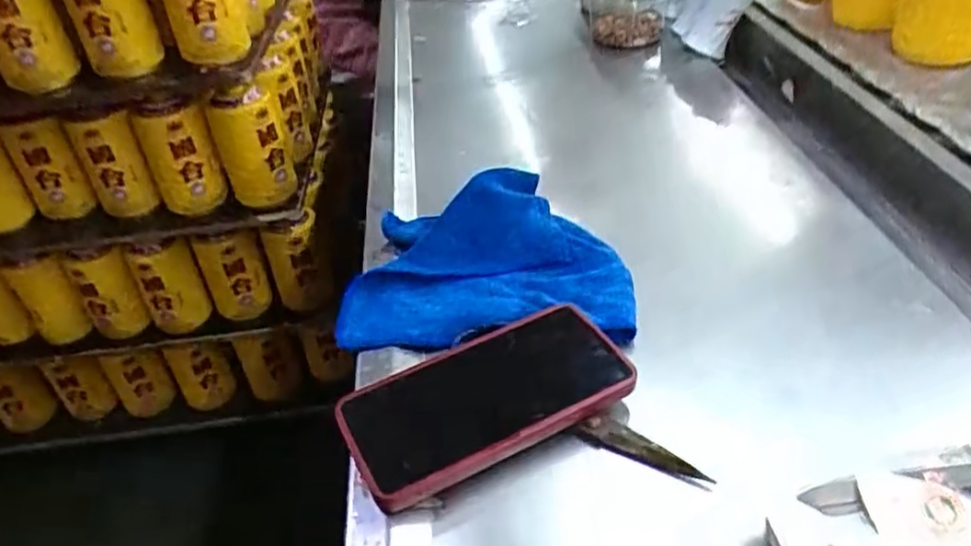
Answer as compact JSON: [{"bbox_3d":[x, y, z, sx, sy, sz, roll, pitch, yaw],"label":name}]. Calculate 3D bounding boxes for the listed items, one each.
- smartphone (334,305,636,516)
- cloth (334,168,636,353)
[{"bbox_3d":[0.001,0.073,0.422,0.170,0.016,0.086,-23,40,-20],"label":"smartphone"},{"bbox_3d":[-0.001,-0.013,0.530,0.203,0.035,0.176,-6,37,1],"label":"cloth"}]

